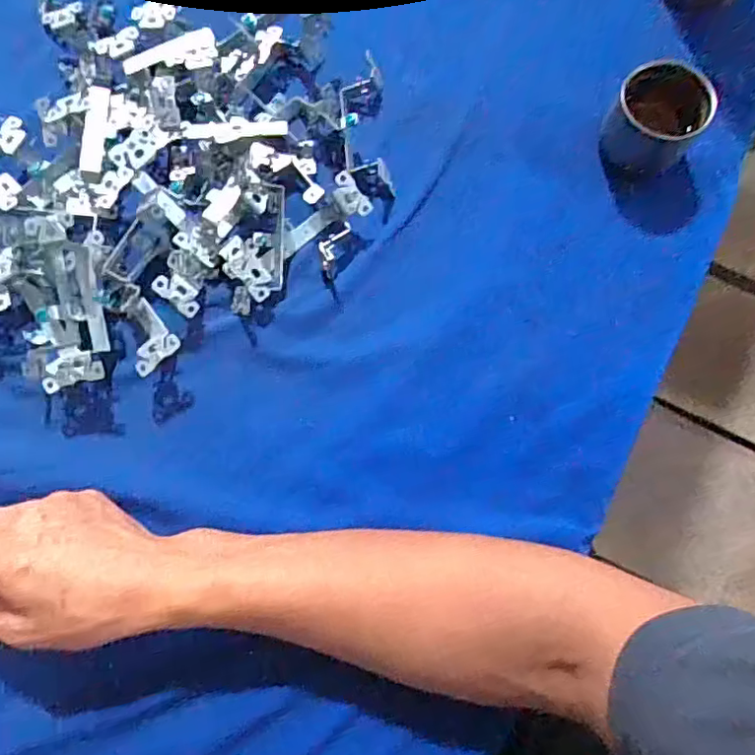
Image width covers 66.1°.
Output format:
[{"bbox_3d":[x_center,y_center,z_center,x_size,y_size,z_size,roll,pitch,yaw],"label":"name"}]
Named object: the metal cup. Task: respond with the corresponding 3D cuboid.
[{"bbox_3d":[0.197,-0.183,0.417,0.063,0.056,0.053,35,78,8],"label":"metal cup"}]

